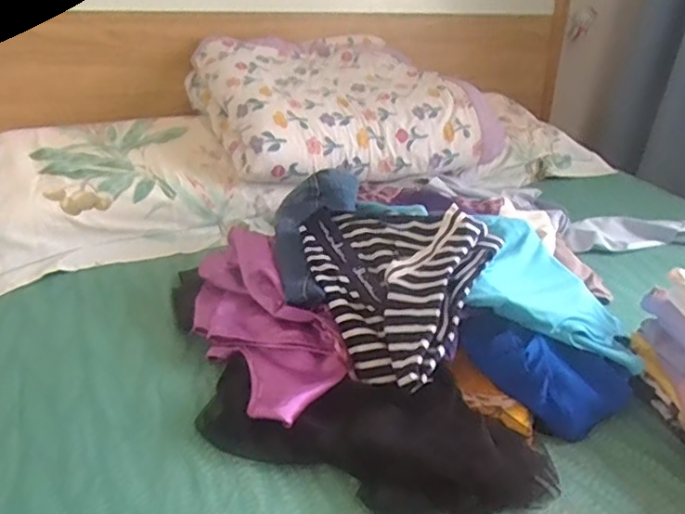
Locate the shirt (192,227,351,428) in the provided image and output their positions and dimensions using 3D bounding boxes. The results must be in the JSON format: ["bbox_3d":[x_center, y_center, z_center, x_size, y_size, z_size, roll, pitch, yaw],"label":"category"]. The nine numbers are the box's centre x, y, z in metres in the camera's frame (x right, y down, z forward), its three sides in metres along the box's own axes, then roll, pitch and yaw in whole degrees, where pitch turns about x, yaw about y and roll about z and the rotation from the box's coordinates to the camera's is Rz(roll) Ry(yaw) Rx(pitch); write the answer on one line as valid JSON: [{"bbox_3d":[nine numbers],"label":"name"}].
[{"bbox_3d":[-0.100,0.072,0.766,0.130,0.084,0.316,-11,31,-28],"label":"shirt"}]

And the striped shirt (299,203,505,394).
[{"bbox_3d":[0.037,0.028,0.763,0.251,0.127,0.224,18,30,24],"label":"striped shirt"}]

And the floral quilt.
[{"bbox_3d":[0.006,-0.332,1.270,0.554,0.166,0.423,-11,31,-27],"label":"floral quilt"}]

